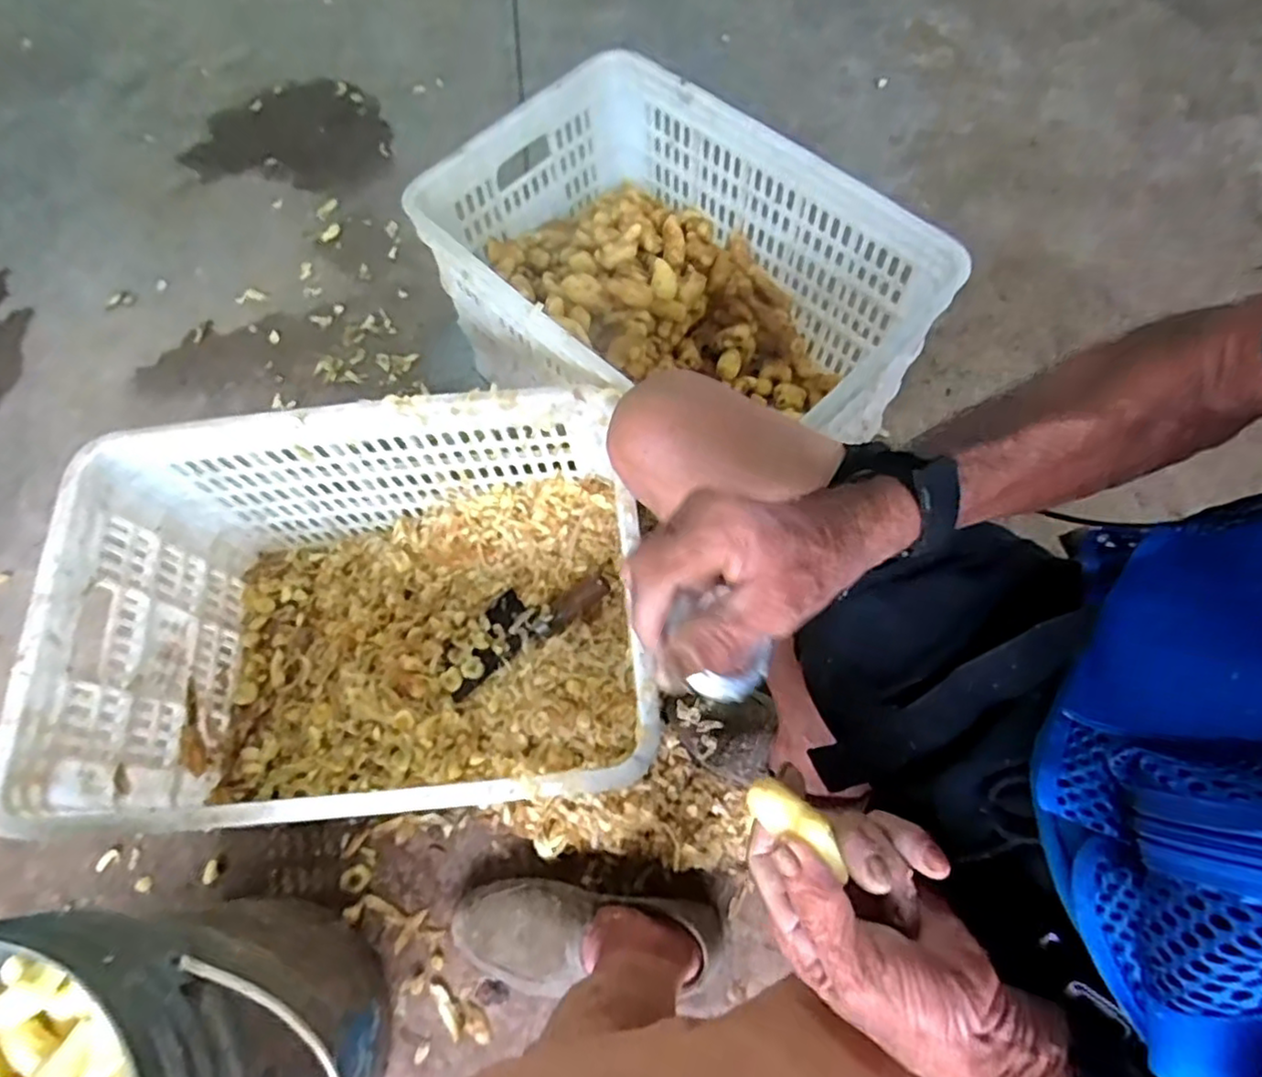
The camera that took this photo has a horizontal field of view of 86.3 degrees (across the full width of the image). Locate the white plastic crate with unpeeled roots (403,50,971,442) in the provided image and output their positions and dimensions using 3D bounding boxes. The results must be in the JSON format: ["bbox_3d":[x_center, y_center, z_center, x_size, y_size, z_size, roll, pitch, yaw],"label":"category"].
[{"bbox_3d":[0.044,-0.280,0.820,0.377,0.266,0.528,-40,71,-9],"label":"white plastic crate with unpeeled roots"}]

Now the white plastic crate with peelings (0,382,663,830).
[{"bbox_3d":[-0.245,0.088,0.692,0.514,0.287,0.354,-5,70,3],"label":"white plastic crate with peelings"}]

